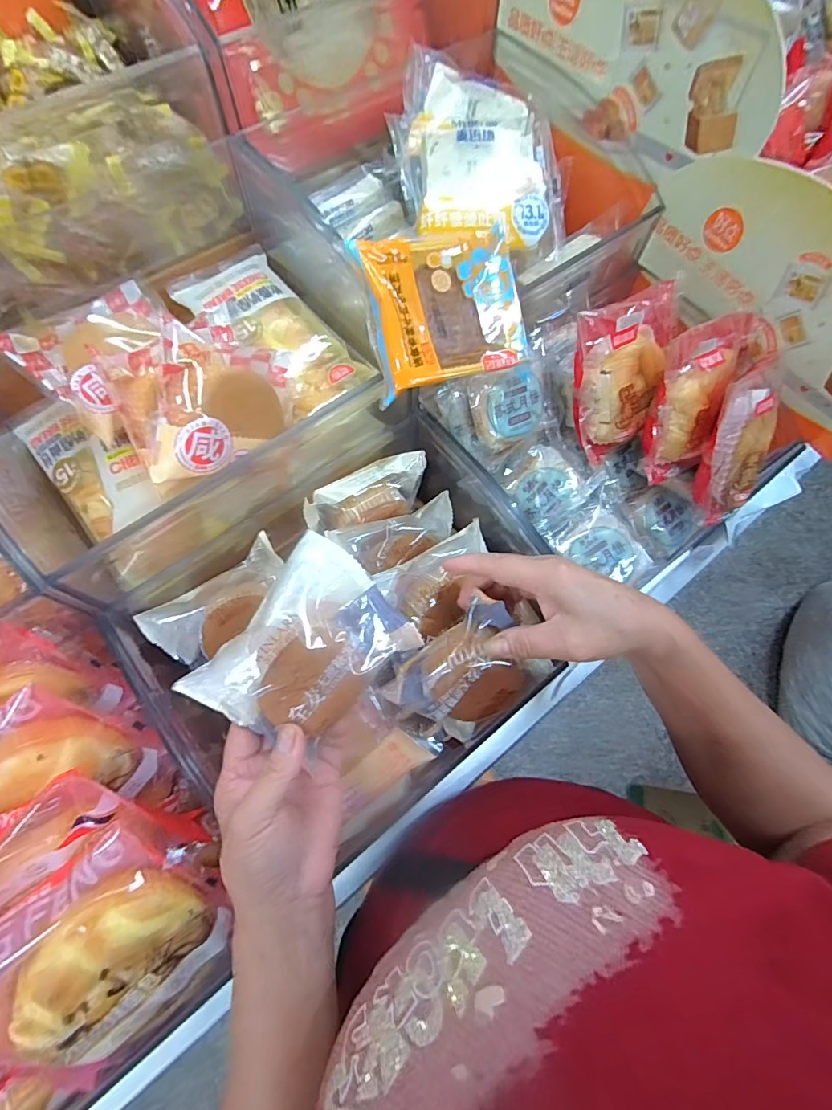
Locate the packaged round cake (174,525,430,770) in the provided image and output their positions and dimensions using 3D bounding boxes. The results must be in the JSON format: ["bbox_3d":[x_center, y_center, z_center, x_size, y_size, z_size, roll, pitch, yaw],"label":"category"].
[{"bbox_3d":[-0.070,0.063,0.311,0.100,0.044,0.124,42,64,-6],"label":"packaged round cake"}]

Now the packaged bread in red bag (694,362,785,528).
[{"bbox_3d":[0.277,-0.094,0.411,0.048,0.039,0.132,12,102,3],"label":"packaged bread in red bag"}]

